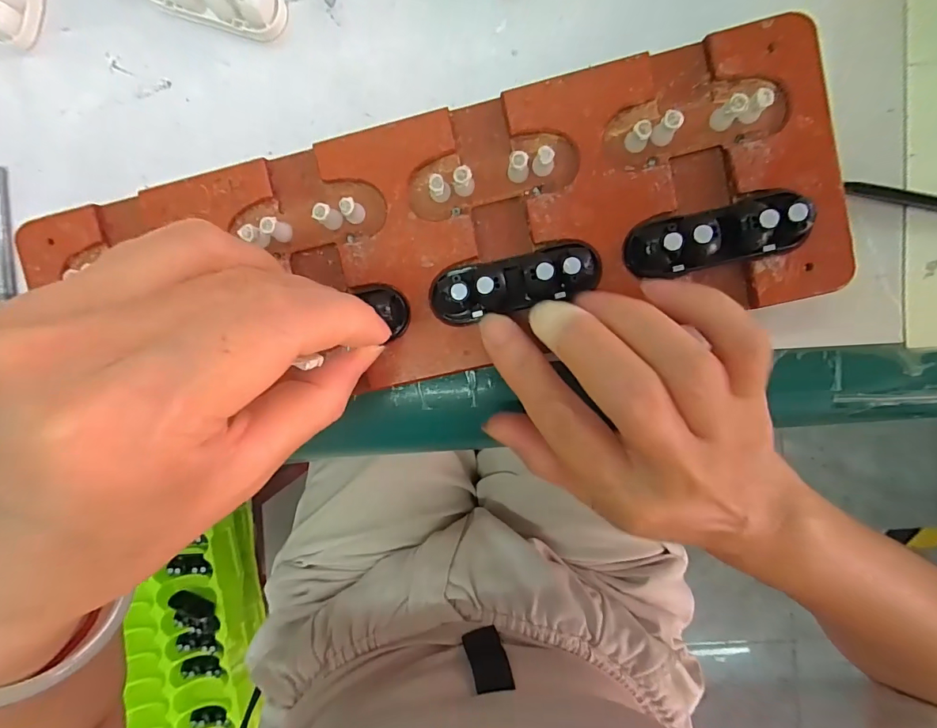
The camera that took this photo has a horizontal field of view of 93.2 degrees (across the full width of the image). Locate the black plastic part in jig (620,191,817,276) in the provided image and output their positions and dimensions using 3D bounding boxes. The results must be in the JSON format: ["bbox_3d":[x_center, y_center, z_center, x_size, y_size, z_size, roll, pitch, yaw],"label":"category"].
[{"bbox_3d":[0.088,-0.045,0.154,0.060,0.017,0.021,-11,94,5],"label":"black plastic part in jig"}]

